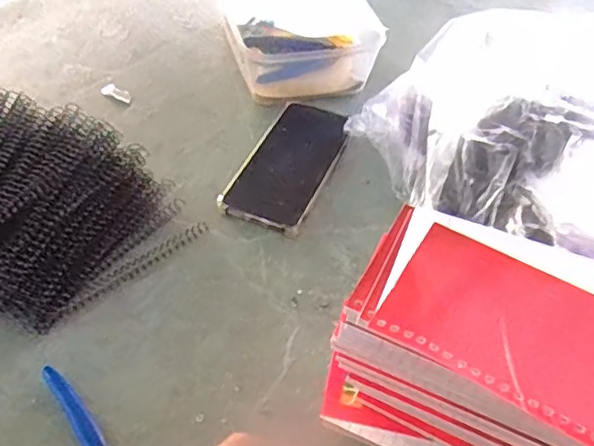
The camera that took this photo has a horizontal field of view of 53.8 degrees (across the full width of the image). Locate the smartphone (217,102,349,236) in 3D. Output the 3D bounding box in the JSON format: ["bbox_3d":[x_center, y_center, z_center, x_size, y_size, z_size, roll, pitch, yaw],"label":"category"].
[{"bbox_3d":[-0.008,-0.059,0.574,0.081,0.009,0.164,21,54,11],"label":"smartphone"}]

